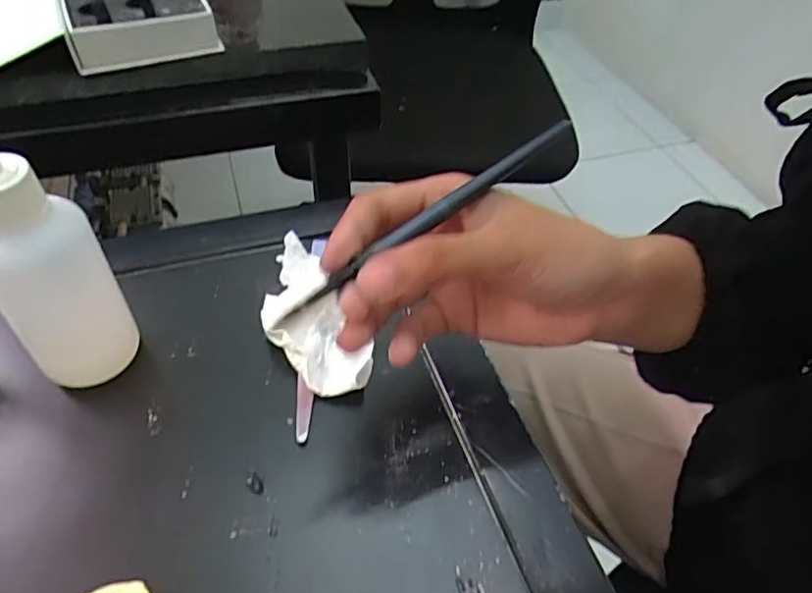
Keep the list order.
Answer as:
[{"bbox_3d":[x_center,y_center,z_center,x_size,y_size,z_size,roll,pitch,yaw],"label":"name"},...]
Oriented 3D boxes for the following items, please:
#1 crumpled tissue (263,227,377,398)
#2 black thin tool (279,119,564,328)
[{"bbox_3d":[-0.052,0.007,0.314,0.048,0.018,0.099,-13,57,-16],"label":"crumpled tissue"},{"bbox_3d":[0.014,-0.035,0.239,0.159,0.009,0.007,-36,58,-23],"label":"black thin tool"}]

